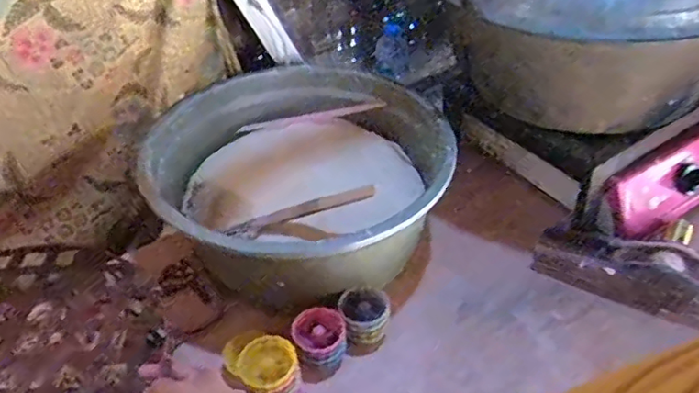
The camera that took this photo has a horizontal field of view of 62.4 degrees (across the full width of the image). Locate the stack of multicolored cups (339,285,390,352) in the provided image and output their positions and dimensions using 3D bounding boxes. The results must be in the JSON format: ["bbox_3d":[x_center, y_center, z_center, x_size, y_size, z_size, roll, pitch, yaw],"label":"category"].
[{"bbox_3d":[0.021,0.150,0.721,0.063,0.043,0.069,-6,42,-2],"label":"stack of multicolored cups"}]

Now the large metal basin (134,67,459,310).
[{"bbox_3d":[-0.068,-0.022,0.843,0.392,0.164,0.392,-2,42,2],"label":"large metal basin"}]

